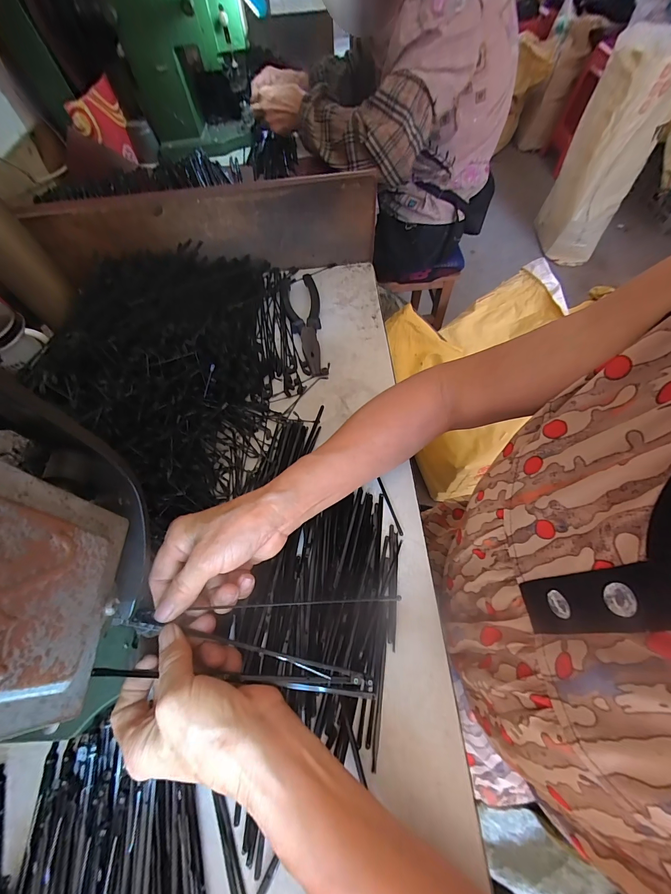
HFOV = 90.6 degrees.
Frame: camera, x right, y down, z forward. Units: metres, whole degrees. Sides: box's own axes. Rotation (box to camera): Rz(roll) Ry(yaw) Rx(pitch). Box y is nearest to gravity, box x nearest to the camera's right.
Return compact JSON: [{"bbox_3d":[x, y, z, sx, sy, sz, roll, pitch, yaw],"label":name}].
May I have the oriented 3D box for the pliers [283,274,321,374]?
[{"bbox_3d":[-0.040,-0.177,0.462,0.049,0.016,0.184,-13,61,-4],"label":"pliers"}]

